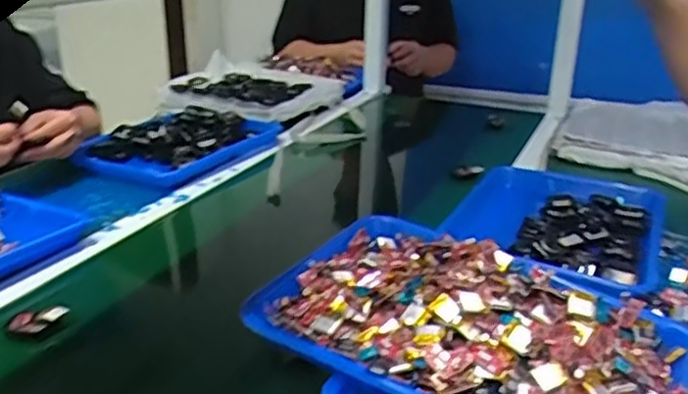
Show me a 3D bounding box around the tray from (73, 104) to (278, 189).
[{"bbox_3d":[-0.282,-0.100,1.183,0.237,0.035,0.329,9,22,22],"label":"tray"}]

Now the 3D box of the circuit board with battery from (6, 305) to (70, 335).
[{"bbox_3d":[-0.312,0.125,0.699,0.055,0.015,0.027,-4,21,-12],"label":"circuit board with battery"}]

